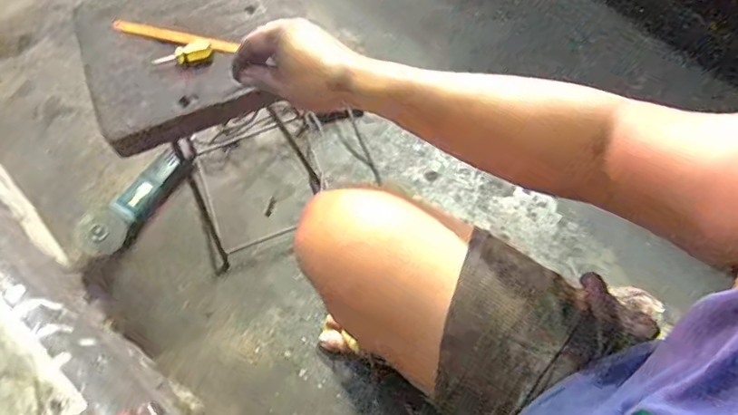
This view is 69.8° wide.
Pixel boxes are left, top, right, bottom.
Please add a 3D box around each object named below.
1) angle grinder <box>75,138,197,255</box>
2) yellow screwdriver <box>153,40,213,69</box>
[{"bbox_3d":[-0.467,-0.025,1.079,0.081,0.088,0.285,27,70,12],"label":"angle grinder"},{"bbox_3d":[-0.234,-0.189,0.671,0.074,0.023,0.026,-18,68,-6],"label":"yellow screwdriver"}]

